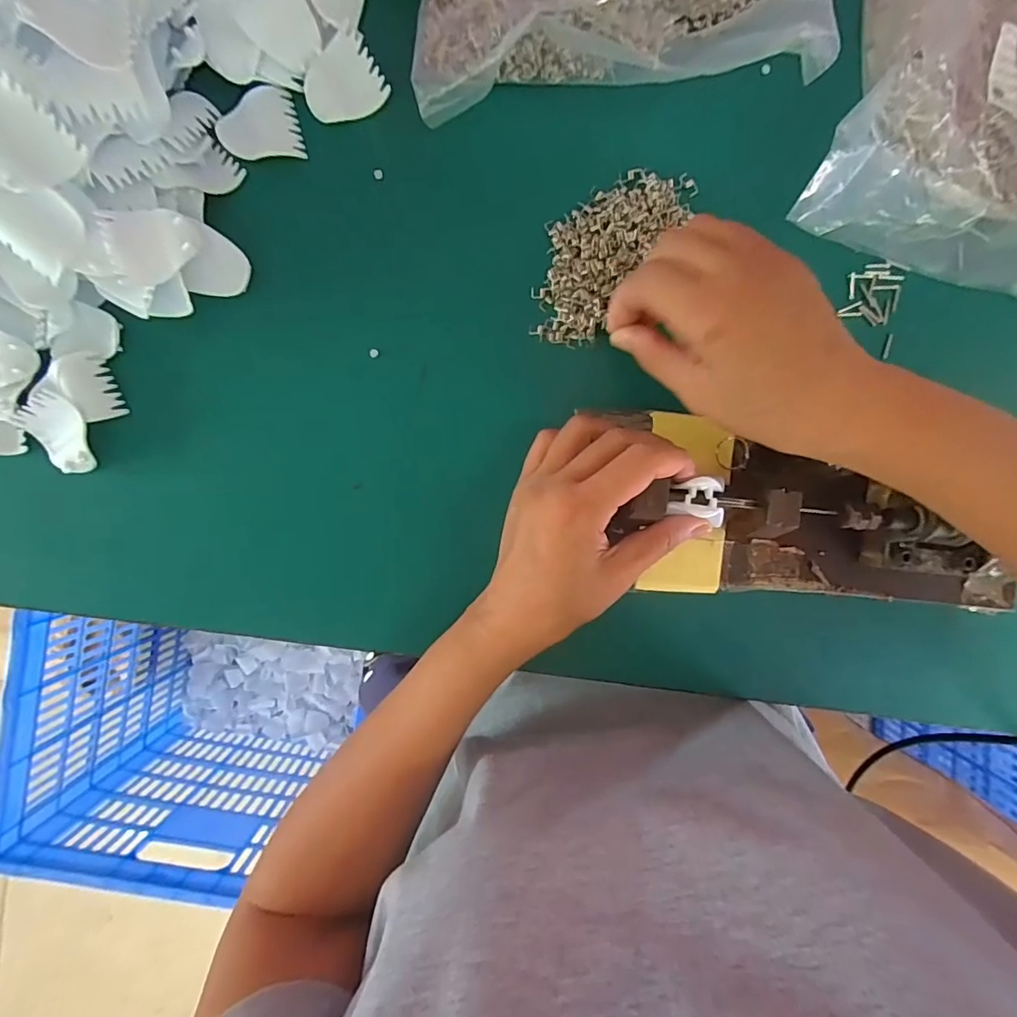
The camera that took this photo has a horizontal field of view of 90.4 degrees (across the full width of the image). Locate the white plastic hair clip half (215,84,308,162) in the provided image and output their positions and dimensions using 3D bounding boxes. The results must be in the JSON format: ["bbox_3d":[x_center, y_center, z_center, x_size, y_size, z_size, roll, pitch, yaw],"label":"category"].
[{"bbox_3d":[-0.151,-0.232,0.306,0.046,0.007,0.038,-10,94,-1],"label":"white plastic hair clip half"}]

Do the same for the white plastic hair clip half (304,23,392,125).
[{"bbox_3d":[-0.099,-0.253,0.301,0.045,0.012,0.040,-30,94,1],"label":"white plastic hair clip half"}]

